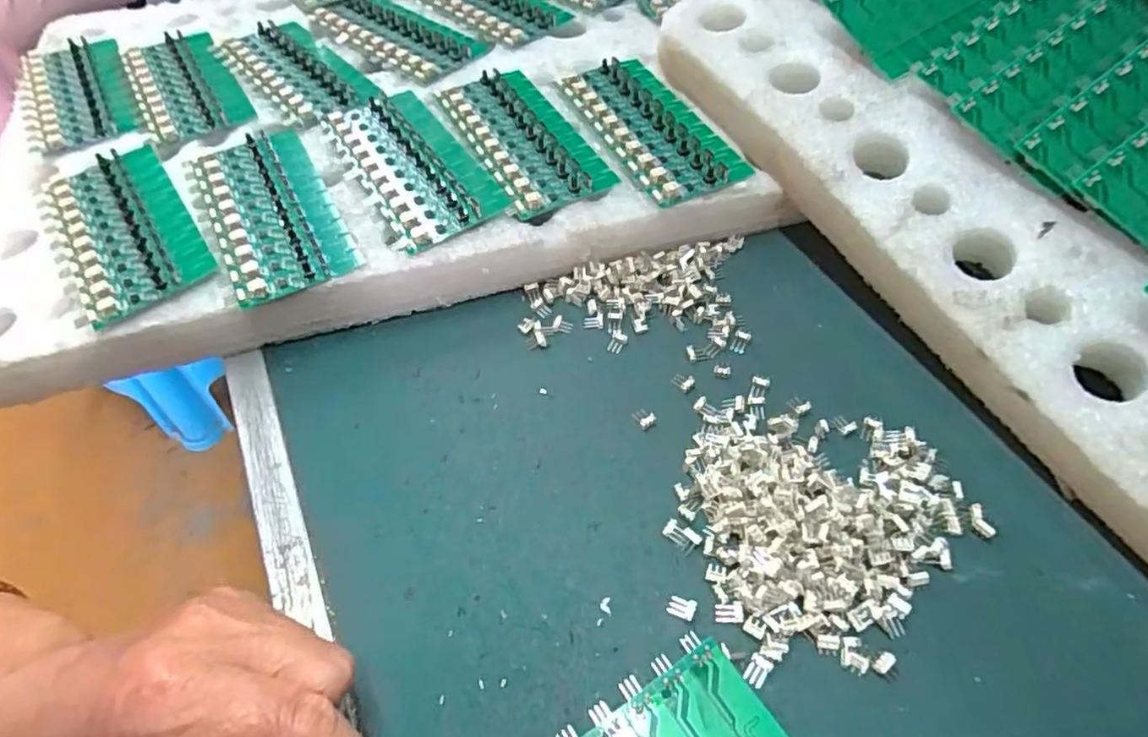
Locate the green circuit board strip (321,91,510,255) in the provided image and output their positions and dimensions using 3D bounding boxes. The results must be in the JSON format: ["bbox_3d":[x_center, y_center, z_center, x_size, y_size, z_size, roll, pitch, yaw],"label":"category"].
[{"bbox_3d":[-0.097,-0.121,0.369,0.058,0.011,0.138,-26,61,-16],"label":"green circuit board strip"}]

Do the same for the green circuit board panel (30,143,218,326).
[{"bbox_3d":[-0.246,-0.079,0.342,0.065,0.011,0.135,-32,62,-18],"label":"green circuit board panel"}]

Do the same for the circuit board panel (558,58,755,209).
[{"bbox_3d":[0.045,-0.148,0.382,0.060,0.011,0.134,-23,60,-14],"label":"circuit board panel"}]

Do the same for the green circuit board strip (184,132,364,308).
[{"bbox_3d":[-0.169,-0.090,0.350,0.061,0.008,0.138,-26,61,-15],"label":"green circuit board strip"}]

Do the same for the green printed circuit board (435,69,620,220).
[{"bbox_3d":[-0.033,-0.142,0.380,0.062,0.007,0.134,-24,60,-14],"label":"green printed circuit board"}]

